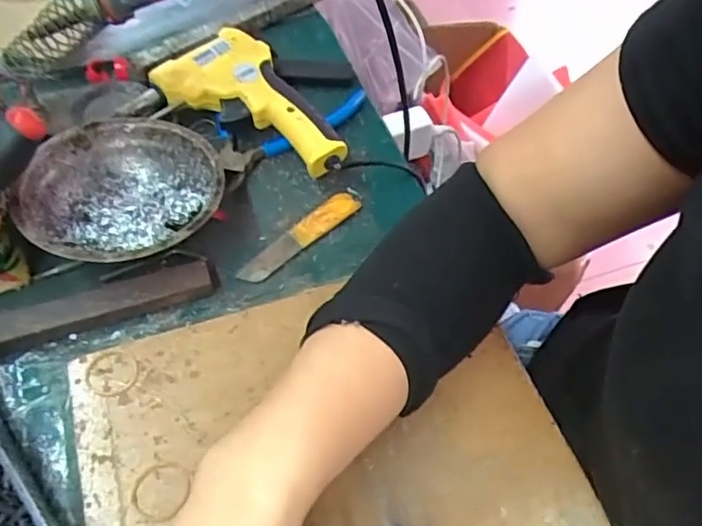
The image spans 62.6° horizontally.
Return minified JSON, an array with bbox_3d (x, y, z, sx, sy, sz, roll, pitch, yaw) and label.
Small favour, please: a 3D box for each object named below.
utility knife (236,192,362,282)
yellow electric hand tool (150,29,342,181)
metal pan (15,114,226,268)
[{"bbox_3d":[-0.034,-0.020,0.399,0.021,0.006,0.100,41,63,21],"label":"utility knife"},{"bbox_3d":[-0.064,-0.124,0.442,0.153,0.038,0.079,25,59,13],"label":"yellow electric hand tool"},{"bbox_3d":[-0.147,-0.043,0.381,0.120,0.045,0.124,2,57,-2],"label":"metal pan"}]

